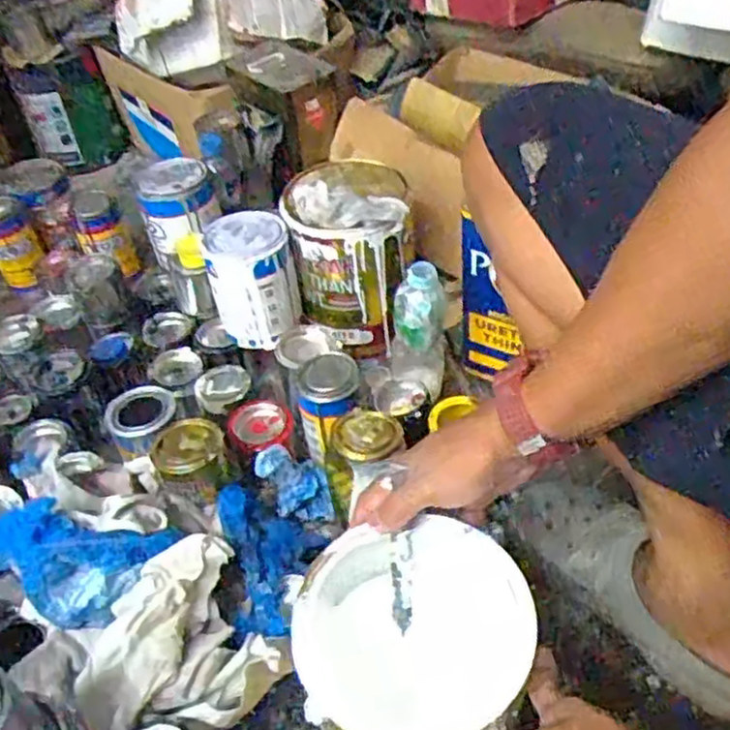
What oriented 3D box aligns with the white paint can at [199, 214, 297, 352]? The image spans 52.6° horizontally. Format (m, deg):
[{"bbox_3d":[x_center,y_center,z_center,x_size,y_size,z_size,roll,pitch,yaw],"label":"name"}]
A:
[{"bbox_3d":[-0.135,-0.103,0.922,0.101,0.142,0.104,-6,44,1],"label":"white paint can"}]

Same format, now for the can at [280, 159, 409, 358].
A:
[{"bbox_3d":[-0.017,-0.148,0.963,0.152,0.226,0.151,-7,44,1],"label":"can"}]

